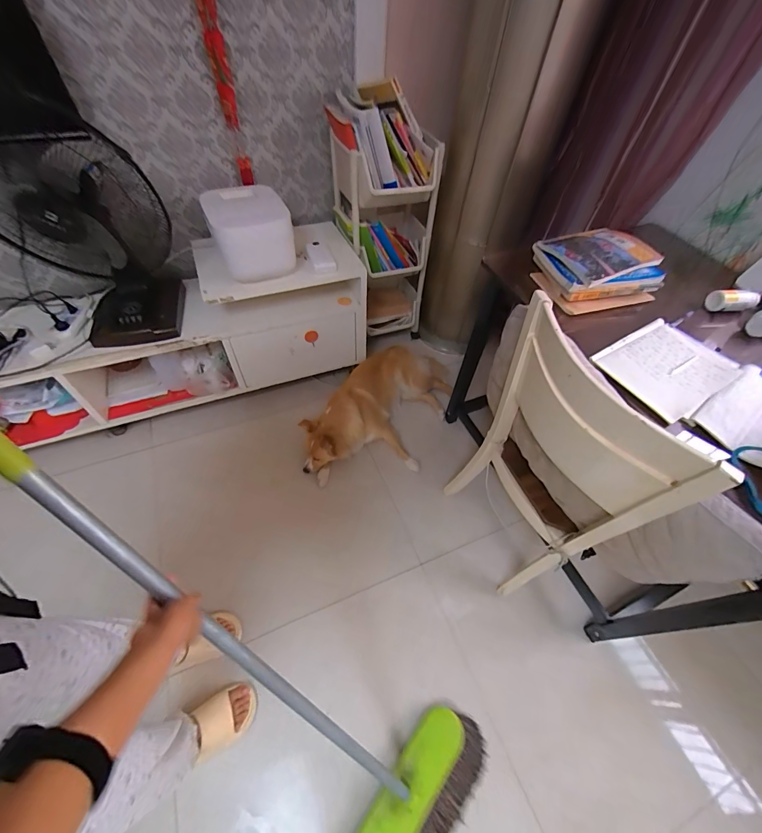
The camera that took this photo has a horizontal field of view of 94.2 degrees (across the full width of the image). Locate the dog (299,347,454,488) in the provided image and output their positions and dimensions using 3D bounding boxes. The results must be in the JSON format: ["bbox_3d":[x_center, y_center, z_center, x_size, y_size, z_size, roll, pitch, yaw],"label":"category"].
[{"bbox_3d":[0.011,-0.005,1.431,0.396,0.227,0.708,28,57,17],"label":"dog"}]

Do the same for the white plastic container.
[{"bbox_3d":[-0.425,-0.599,1.162,0.242,0.195,0.288,-19,57,-17],"label":"white plastic container"}]

